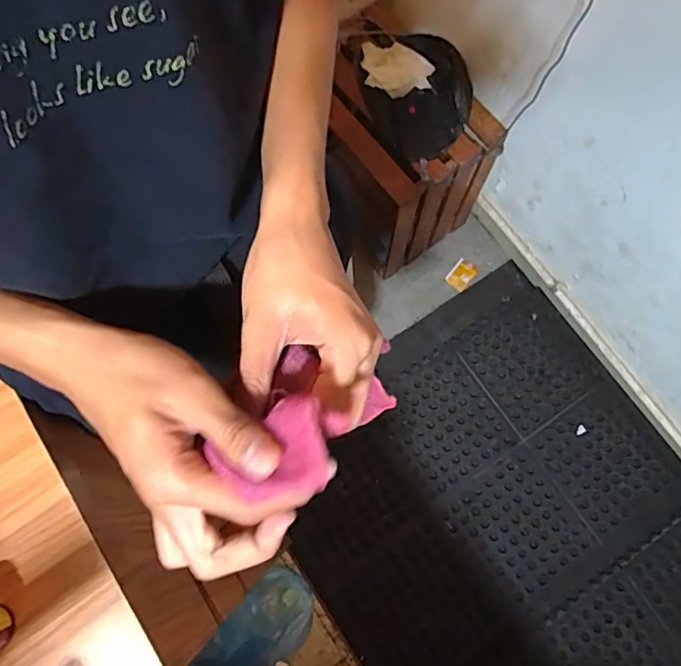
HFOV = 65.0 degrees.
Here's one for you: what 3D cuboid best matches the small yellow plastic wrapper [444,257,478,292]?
[{"bbox_3d":[0.345,-0.166,1.521,0.064,0.008,0.096,38,77,10],"label":"small yellow plastic wrapper"}]

